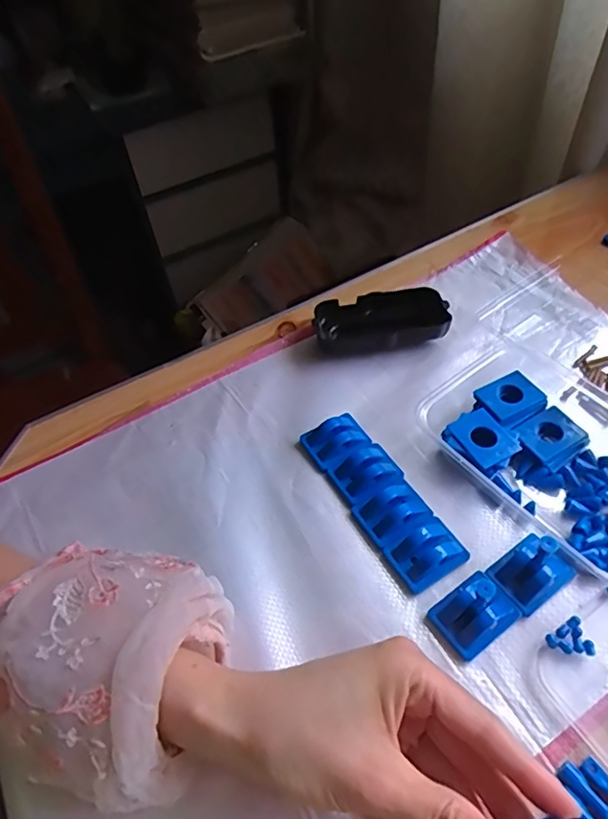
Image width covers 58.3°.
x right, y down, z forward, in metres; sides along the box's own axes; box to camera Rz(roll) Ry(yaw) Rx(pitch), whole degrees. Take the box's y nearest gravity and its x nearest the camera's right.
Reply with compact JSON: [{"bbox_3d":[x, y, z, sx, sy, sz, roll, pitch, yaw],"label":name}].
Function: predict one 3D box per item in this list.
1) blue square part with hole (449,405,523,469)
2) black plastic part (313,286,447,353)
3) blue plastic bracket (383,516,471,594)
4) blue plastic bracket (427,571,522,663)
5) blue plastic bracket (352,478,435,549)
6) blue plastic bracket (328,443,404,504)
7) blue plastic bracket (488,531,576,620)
[{"bbox_3d":[0.123,0.019,0.373,0.034,0.004,0.042,-25,58,-17],"label":"blue square part with hole"},{"bbox_3d":[0.064,-0.075,0.463,0.107,0.028,0.050,-5,50,1],"label":"black plastic part"},{"bbox_3d":[0.077,0.088,0.338,0.044,0.015,0.032,-26,53,-16],"label":"blue plastic bracket"},{"bbox_3d":[0.098,0.116,0.312,0.042,0.019,0.033,-30,54,-19],"label":"blue plastic bracket"},{"bbox_3d":[0.060,0.067,0.358,0.044,0.015,0.035,-28,53,-17],"label":"blue plastic bracket"},{"bbox_3d":[0.044,0.043,0.378,0.045,0.017,0.035,-27,53,-17],"label":"blue plastic bracket"},{"bbox_3d":[0.135,0.087,0.316,0.045,0.042,0.033,-31,54,-19],"label":"blue plastic bracket"}]

